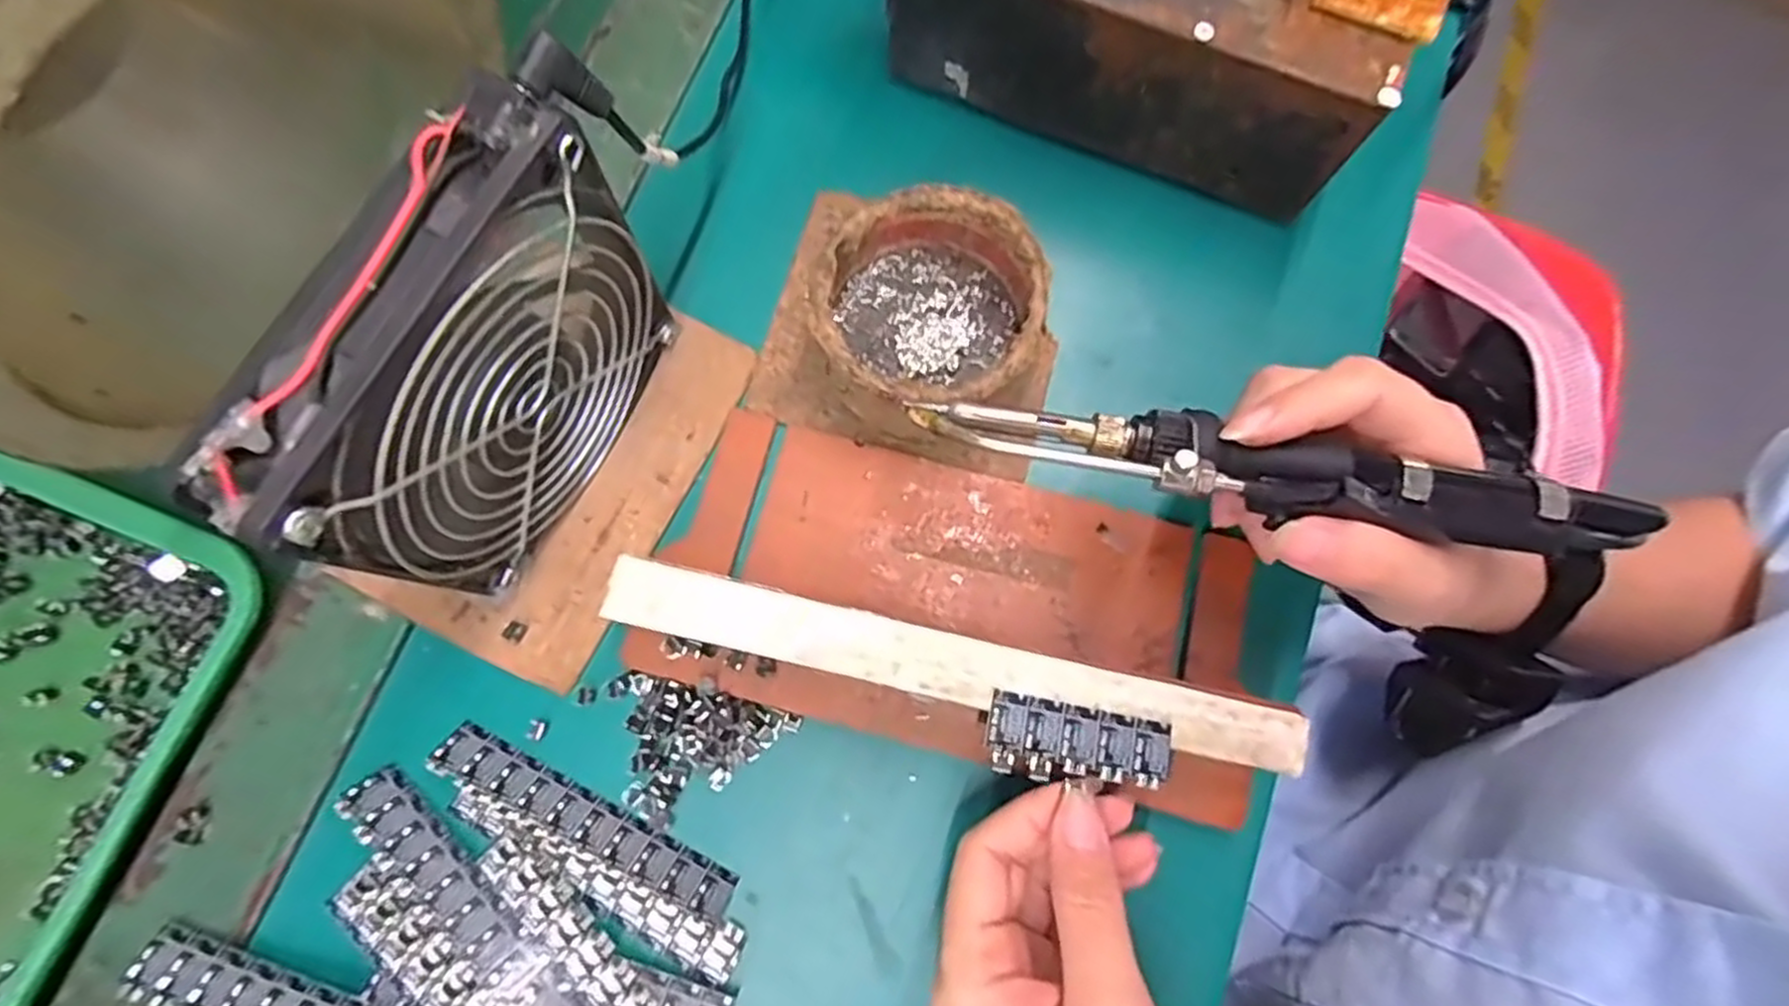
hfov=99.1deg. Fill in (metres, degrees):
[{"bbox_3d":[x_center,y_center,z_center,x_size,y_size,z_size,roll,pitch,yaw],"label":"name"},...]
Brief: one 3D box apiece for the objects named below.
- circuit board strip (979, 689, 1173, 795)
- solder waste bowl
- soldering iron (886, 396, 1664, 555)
[{"bbox_3d":[0.055,0.072,0.228,0.056,0.005,0.023,9,77,0],"label":"circuit board strip"},{"bbox_3d":[0.014,-0.071,0.279,0.077,0.039,0.080,0,77,-1],"label":"solder waste bowl"},{"bbox_3d":[0.108,-0.010,0.210,0.202,0.021,0.025,10,77,2],"label":"soldering iron"}]

